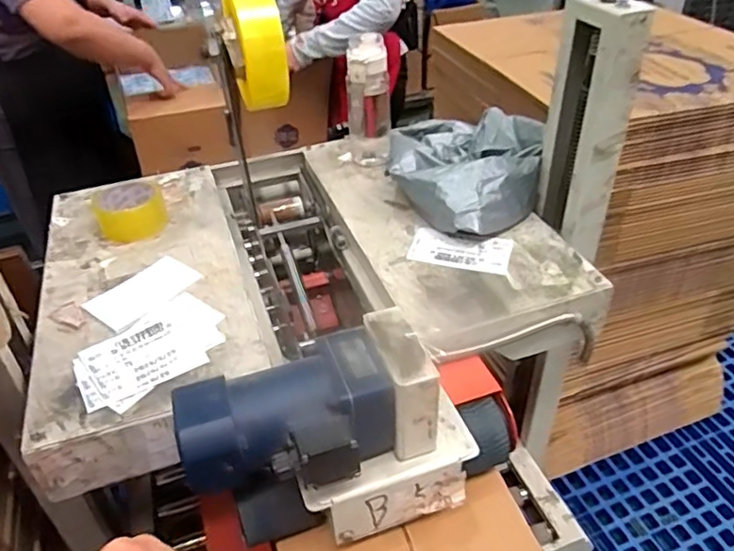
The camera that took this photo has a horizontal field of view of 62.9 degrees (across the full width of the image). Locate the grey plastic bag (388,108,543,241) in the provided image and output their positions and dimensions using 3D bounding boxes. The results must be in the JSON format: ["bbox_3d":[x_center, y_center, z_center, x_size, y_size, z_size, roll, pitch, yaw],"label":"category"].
[{"bbox_3d":[0.148,-0.154,0.896,0.214,0.094,0.255,3,40,6],"label":"grey plastic bag"}]

